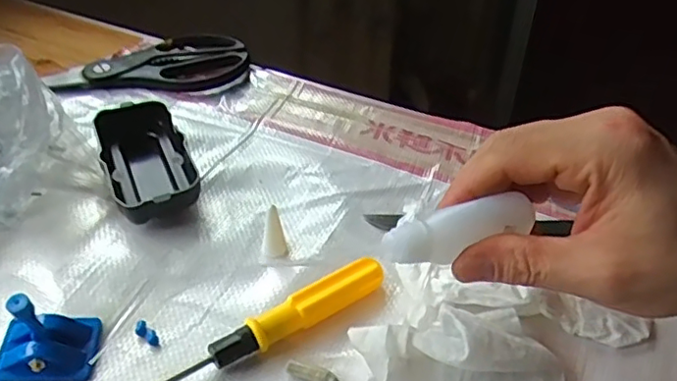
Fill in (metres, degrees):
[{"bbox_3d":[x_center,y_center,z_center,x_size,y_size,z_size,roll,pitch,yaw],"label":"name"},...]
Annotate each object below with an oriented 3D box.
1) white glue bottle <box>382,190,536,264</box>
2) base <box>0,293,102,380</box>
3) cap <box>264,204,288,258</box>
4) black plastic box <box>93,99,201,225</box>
[{"bbox_3d":[0.052,0.017,0.251,0.067,0.018,0.014,-15,42,-10],"label":"white glue bottle"},{"bbox_3d":[-0.143,0.065,0.280,0.045,0.044,0.032,-3,40,-5],"label":"base"},{"bbox_3d":[-0.037,0.024,0.342,0.013,0.029,0.010,-5,40,-7],"label":"cap"},{"bbox_3d":[-0.128,-0.021,0.392,0.052,0.026,0.101,-17,43,-21],"label":"black plastic box"}]

